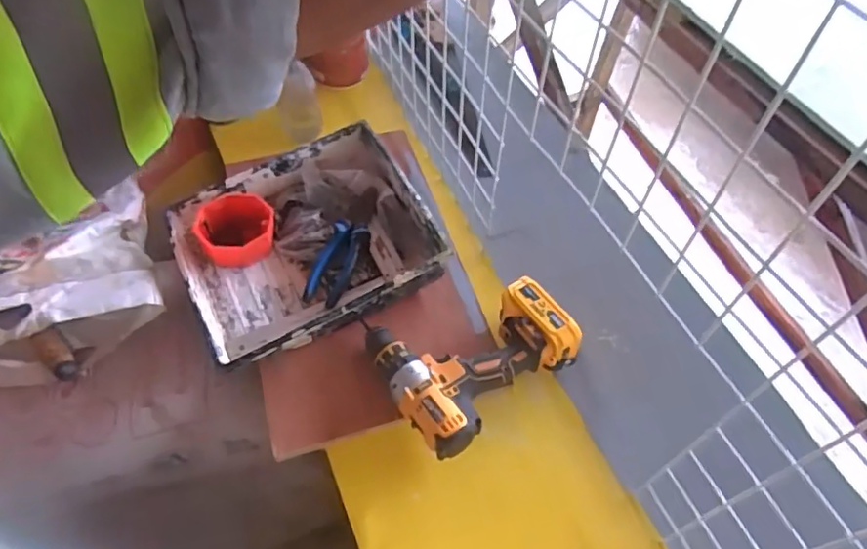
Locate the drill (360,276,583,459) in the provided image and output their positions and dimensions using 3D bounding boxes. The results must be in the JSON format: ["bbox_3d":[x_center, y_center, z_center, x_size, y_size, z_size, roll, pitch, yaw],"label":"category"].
[{"bbox_3d":[0.043,0.091,0.739,0.233,0.074,0.192,-32,63,-22],"label":"drill"}]

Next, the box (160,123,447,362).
[{"bbox_3d":[-0.181,-0.046,0.822,0.329,0.082,0.293,-23,59,-17],"label":"box"}]

